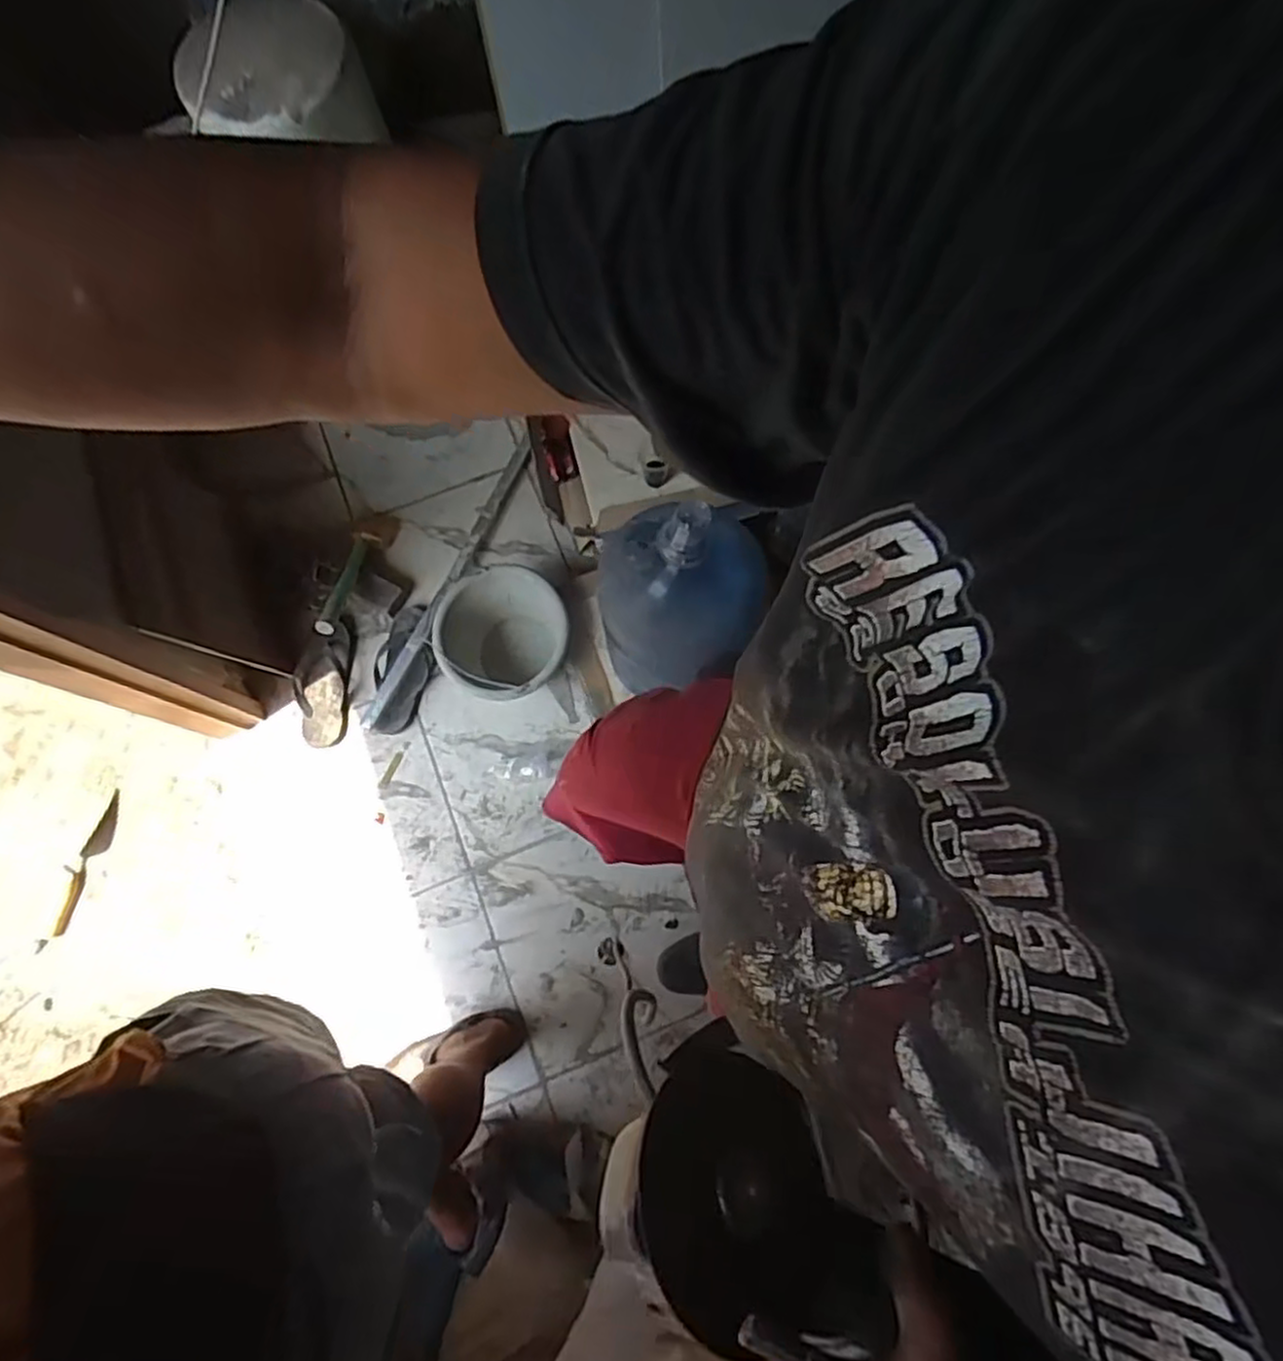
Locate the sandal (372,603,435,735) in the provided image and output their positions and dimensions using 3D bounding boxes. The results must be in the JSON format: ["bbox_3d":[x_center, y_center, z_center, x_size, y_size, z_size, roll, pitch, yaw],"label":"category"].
[{"bbox_3d":[-0.485,-0.030,1.506,0.114,0.063,0.282,11,75,4],"label":"sandal"}]

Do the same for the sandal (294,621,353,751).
[{"bbox_3d":[-0.659,0.003,1.527,0.109,0.051,0.264,0,75,1],"label":"sandal"}]

